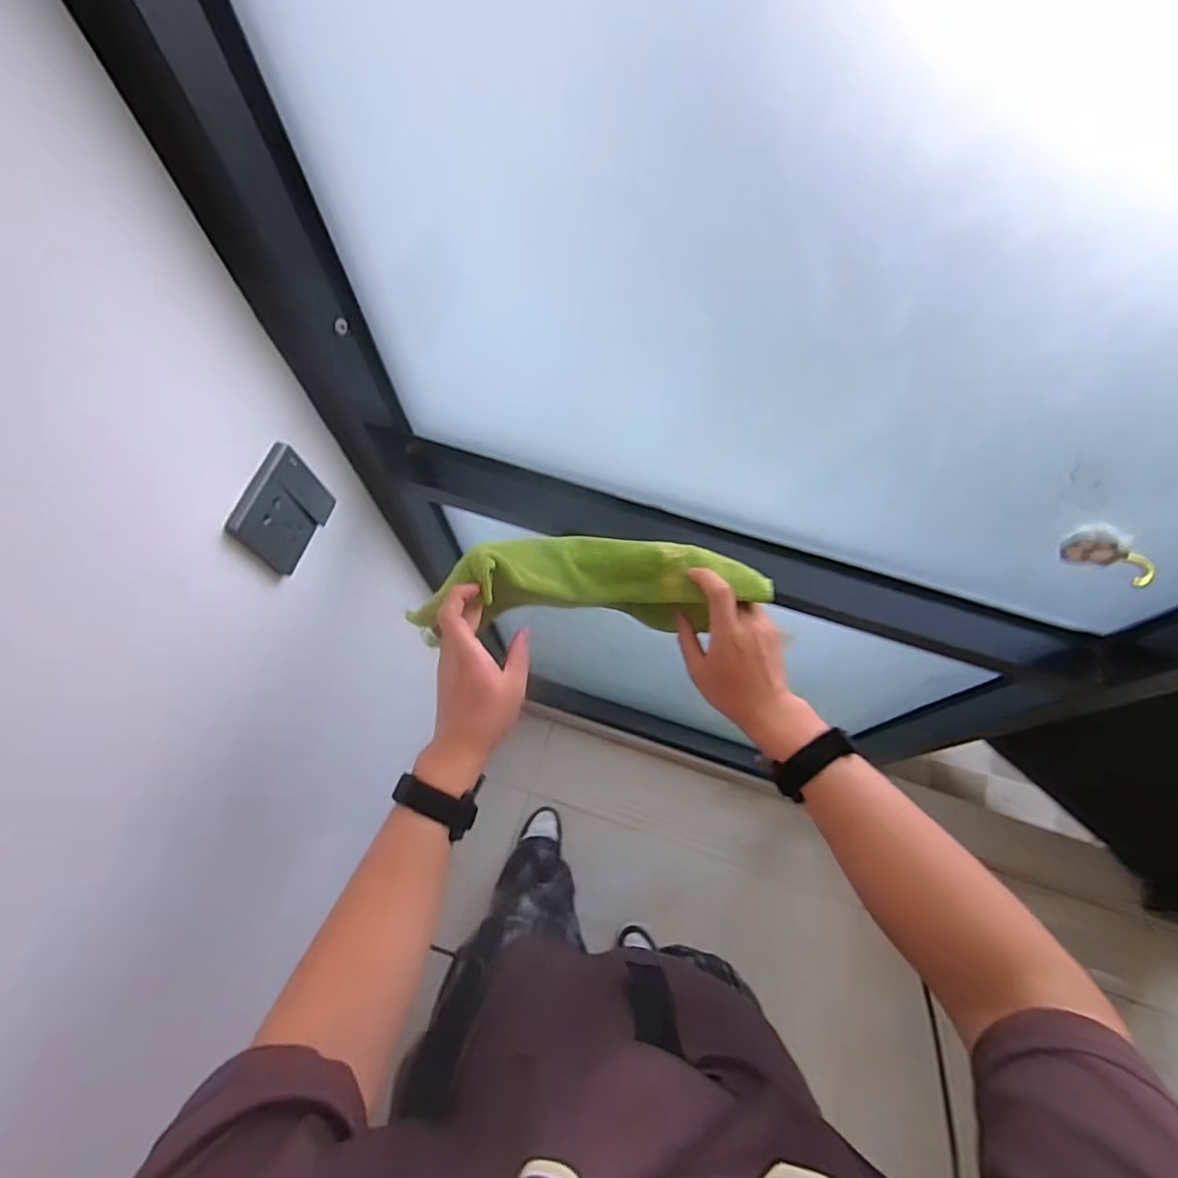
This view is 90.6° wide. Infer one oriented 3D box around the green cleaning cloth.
[{"bbox_3d":[0.009,-0.009,0.502,0.279,0.058,0.084,0,67,-6],"label":"green cleaning cloth"}]

